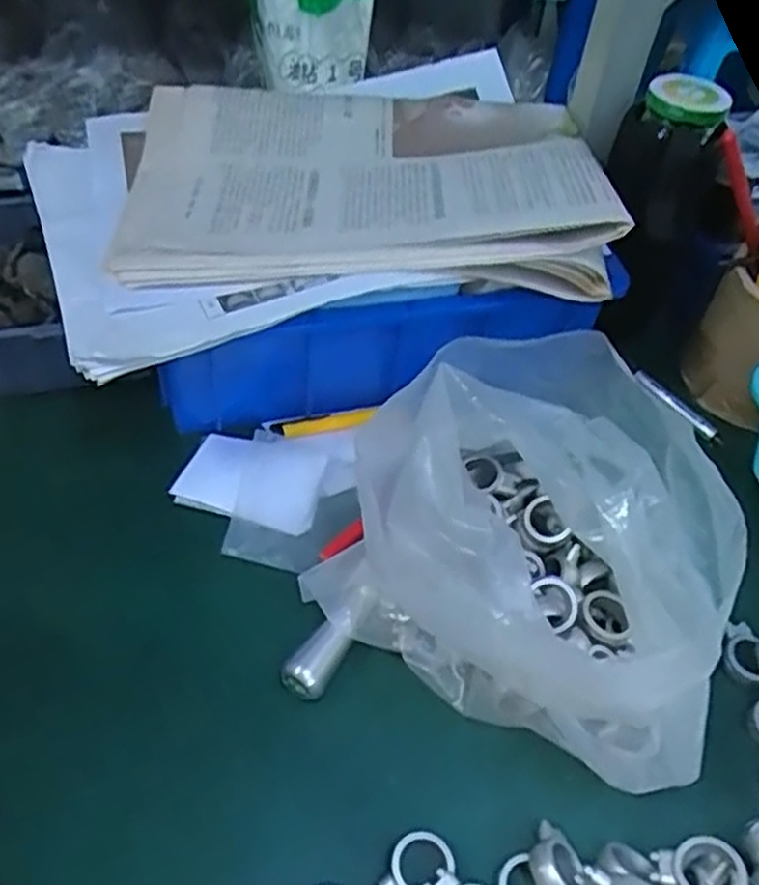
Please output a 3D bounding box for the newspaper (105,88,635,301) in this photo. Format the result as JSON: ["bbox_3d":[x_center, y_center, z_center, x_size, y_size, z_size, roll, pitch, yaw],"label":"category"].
[{"bbox_3d":[-0.011,-0.162,0.463,0.275,0.040,0.182,0,48,-5],"label":"newspaper"}]

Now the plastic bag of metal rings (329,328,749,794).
[{"bbox_3d":[0.072,0.042,0.347,0.148,0.128,0.135,32,52,21],"label":"plastic bag of metal rings"}]

